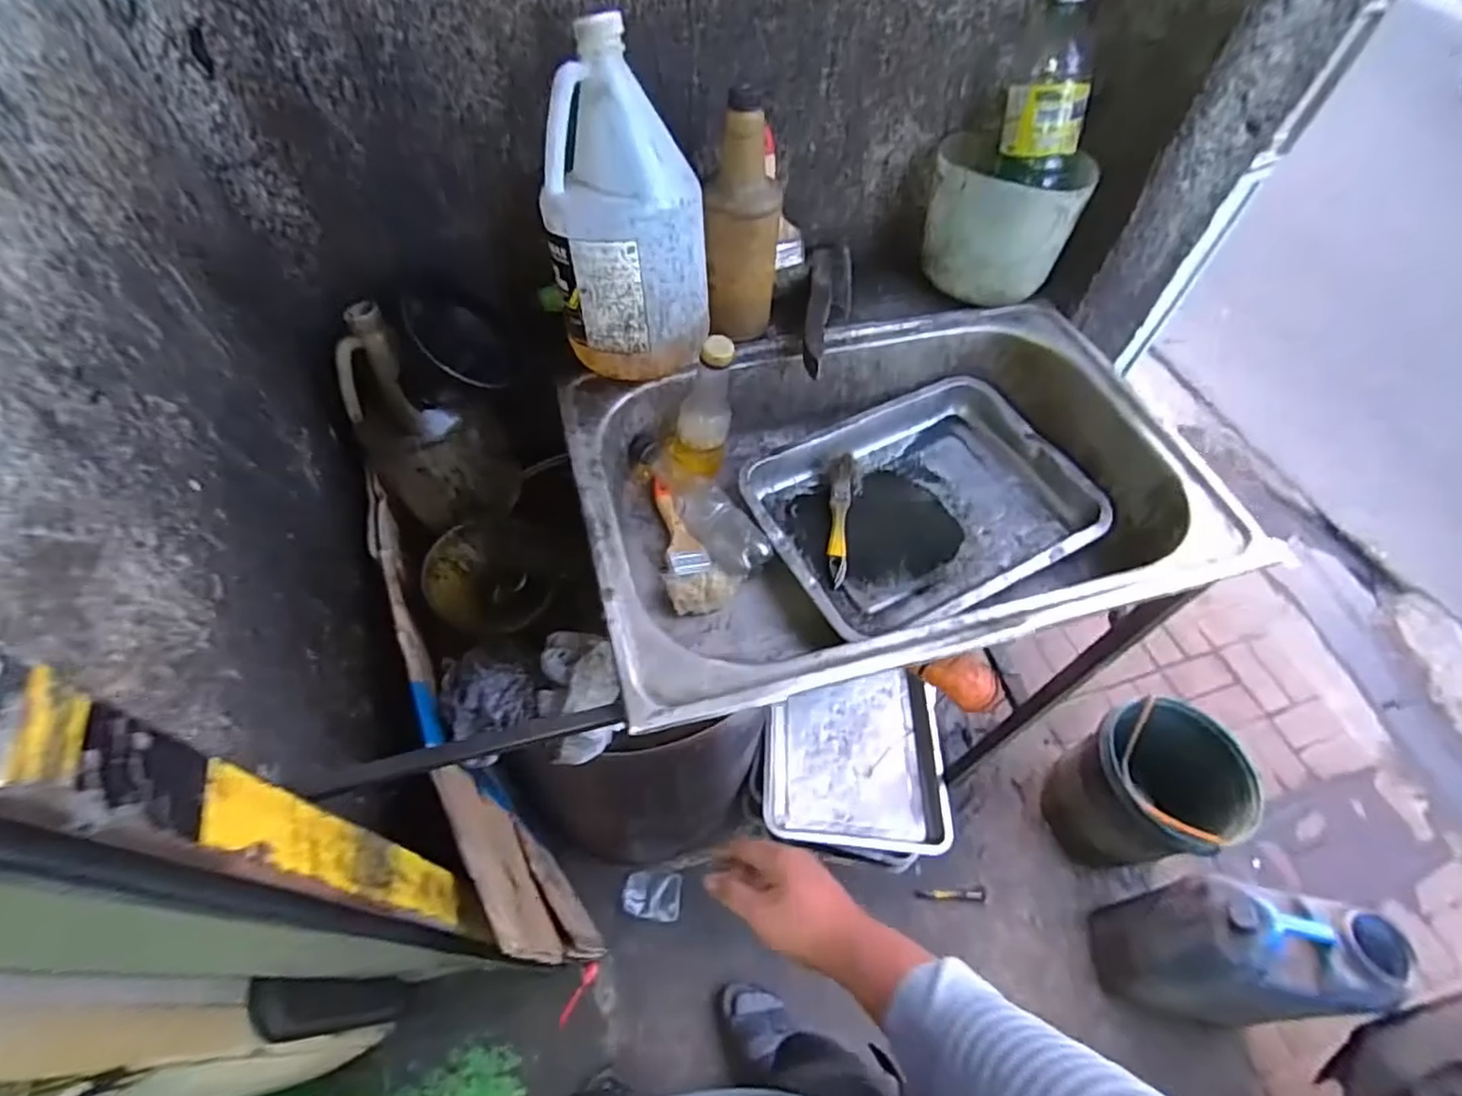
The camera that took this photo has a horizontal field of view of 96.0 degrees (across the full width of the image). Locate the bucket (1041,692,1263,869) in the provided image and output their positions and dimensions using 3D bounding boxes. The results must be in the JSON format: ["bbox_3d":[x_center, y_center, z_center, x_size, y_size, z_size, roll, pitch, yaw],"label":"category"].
[{"bbox_3d":[0.902,0.518,1.440,0.304,0.393,0.272,-15,60,-10],"label":"bucket"}]

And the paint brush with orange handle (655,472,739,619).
[{"bbox_3d":[-0.047,-0.012,0.695,0.068,0.034,0.167,-14,60,-9],"label":"paint brush with orange handle"}]

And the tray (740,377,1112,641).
[{"bbox_3d":[0.208,-0.050,0.742,0.350,0.053,0.269,-24,62,-14],"label":"tray"}]

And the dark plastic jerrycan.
[{"bbox_3d":[0.940,0.764,1.225,0.357,0.388,0.209,11,59,6],"label":"dark plastic jerrycan"}]

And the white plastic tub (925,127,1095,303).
[{"bbox_3d":[0.305,-0.373,0.756,0.160,0.136,0.130,20,61,12],"label":"white plastic tub"}]

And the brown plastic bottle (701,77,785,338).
[{"bbox_3d":[0.012,-0.318,0.662,0.071,0.216,0.085,3,59,1],"label":"brown plastic bottle"}]

